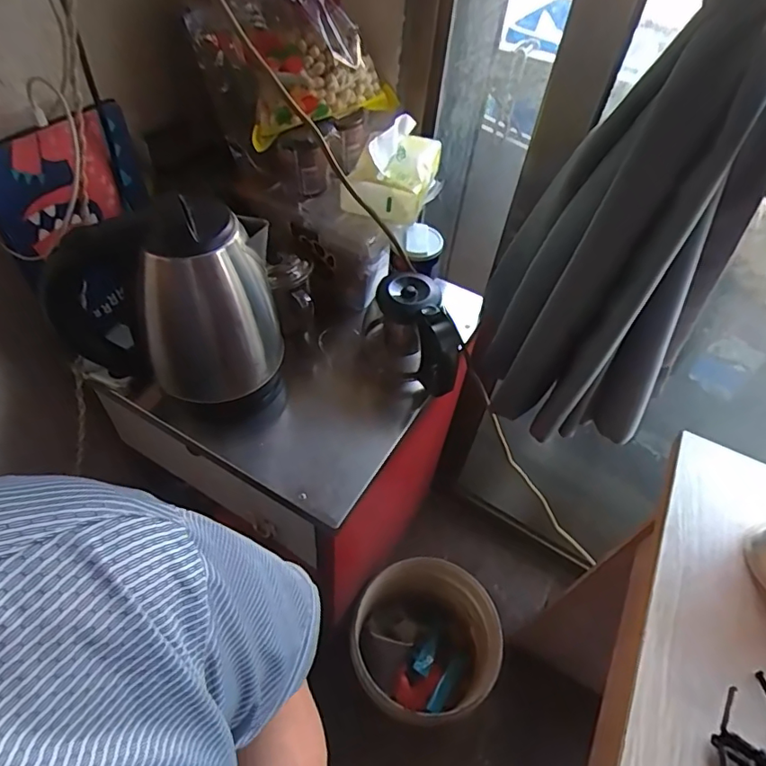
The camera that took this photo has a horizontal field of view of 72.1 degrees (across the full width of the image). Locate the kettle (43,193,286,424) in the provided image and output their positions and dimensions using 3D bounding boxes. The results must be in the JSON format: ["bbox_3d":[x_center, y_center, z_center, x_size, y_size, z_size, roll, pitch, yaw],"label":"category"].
[{"bbox_3d":[-0.228,-0.072,0.583,0.219,0.272,0.129,-12,45,-14],"label":"kettle"}]

